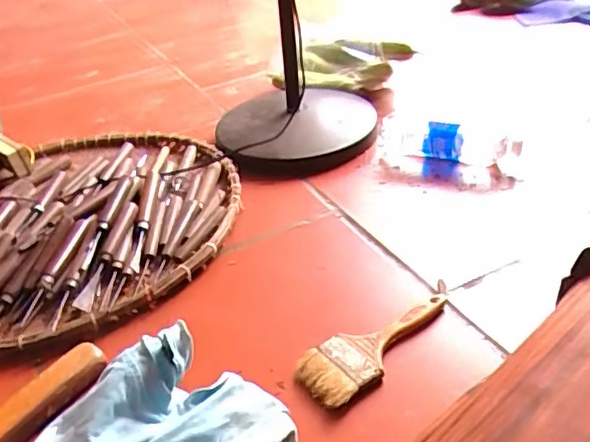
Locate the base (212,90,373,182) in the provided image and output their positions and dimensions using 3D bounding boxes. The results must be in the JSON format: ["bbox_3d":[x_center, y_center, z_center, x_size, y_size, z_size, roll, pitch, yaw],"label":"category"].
[{"bbox_3d":[-0.001,-0.174,1.026,0.262,0.067,0.277,-6,33,4],"label":"base"}]

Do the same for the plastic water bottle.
[{"bbox_3d":[0.235,-0.118,0.896,0.212,0.064,0.057,14,39,30],"label":"plastic water bottle"}]

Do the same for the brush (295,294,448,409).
[{"bbox_3d":[0.085,0.124,0.589,0.180,0.019,0.066,-26,37,-28],"label":"brush"}]

